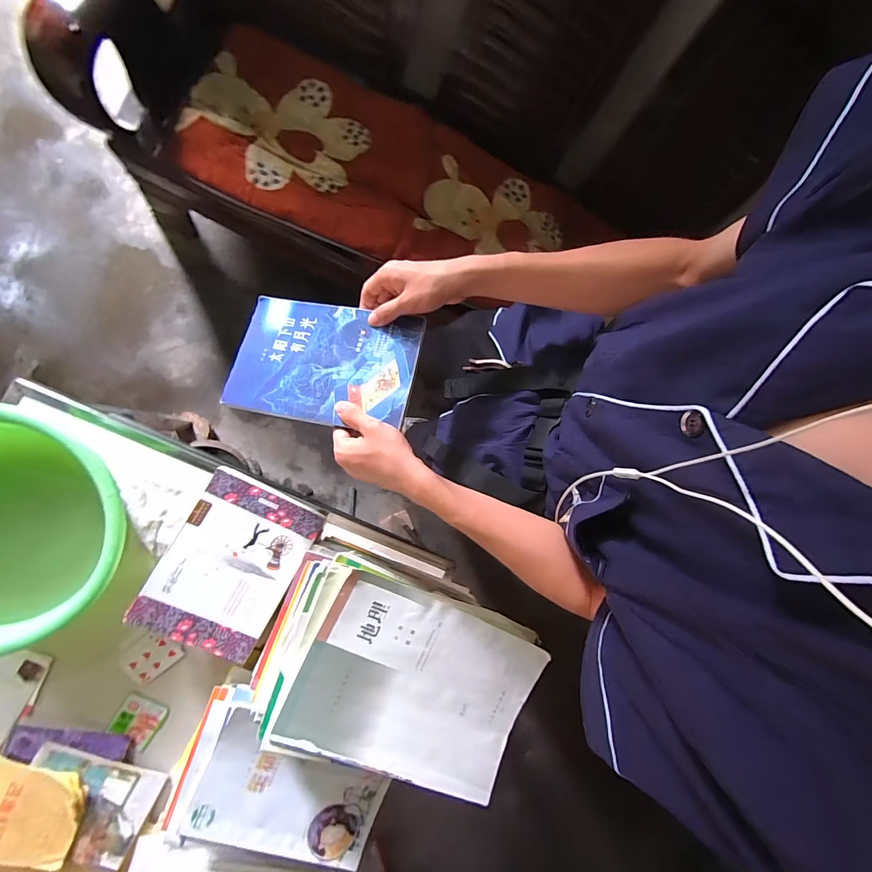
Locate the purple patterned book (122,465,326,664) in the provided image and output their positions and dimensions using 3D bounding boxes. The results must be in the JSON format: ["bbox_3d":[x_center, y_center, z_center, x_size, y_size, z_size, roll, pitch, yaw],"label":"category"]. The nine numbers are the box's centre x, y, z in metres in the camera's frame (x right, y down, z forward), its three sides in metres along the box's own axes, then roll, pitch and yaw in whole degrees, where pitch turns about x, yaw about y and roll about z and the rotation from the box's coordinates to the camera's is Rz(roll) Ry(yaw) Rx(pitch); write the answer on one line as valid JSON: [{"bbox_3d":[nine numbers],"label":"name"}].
[{"bbox_3d":[-0.291,0.183,0.545,0.165,0.008,0.234,30,81,-15],"label":"purple patterned book"}]

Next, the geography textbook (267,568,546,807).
[{"bbox_3d":[-0.021,0.314,0.477,0.286,0.021,0.205,24,79,-10],"label":"geography textbook"}]

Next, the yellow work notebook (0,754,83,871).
[{"bbox_3d":[-0.631,0.566,0.570,0.174,0.032,0.126,23,73,-10],"label":"yellow work notebook"}]

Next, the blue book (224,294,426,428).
[{"bbox_3d":[-0.136,-0.091,0.463,0.226,0.006,0.149,10,76,9],"label":"blue book"}]

